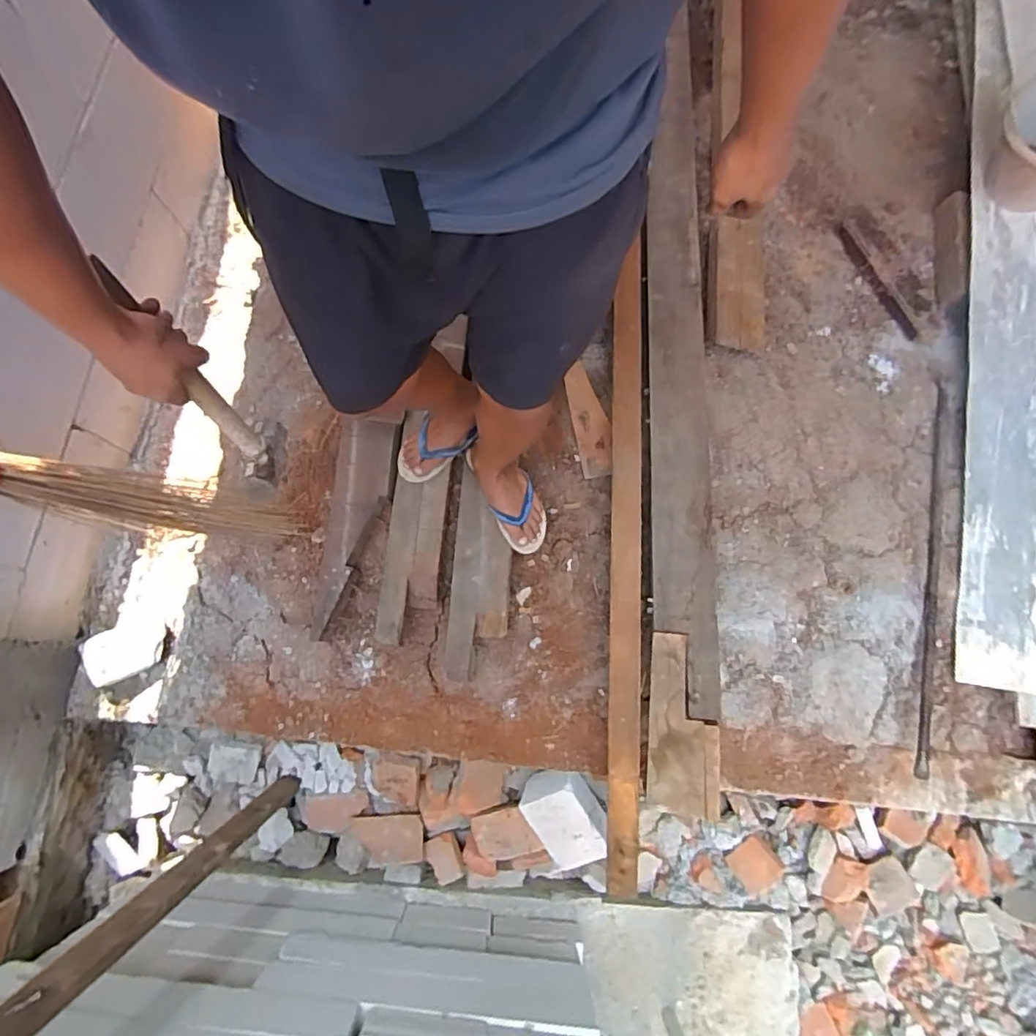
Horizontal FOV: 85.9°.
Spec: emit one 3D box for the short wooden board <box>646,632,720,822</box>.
[{"bbox_3d":[0.306,0.376,1.025,0.123,0.021,0.309,5,76,0],"label":"short wooden board"}]

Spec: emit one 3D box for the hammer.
[{"bbox_3d":[-0.346,-0.149,0.609,0.061,0.270,0.090,-32,37,-7],"label":"hammer"}]

